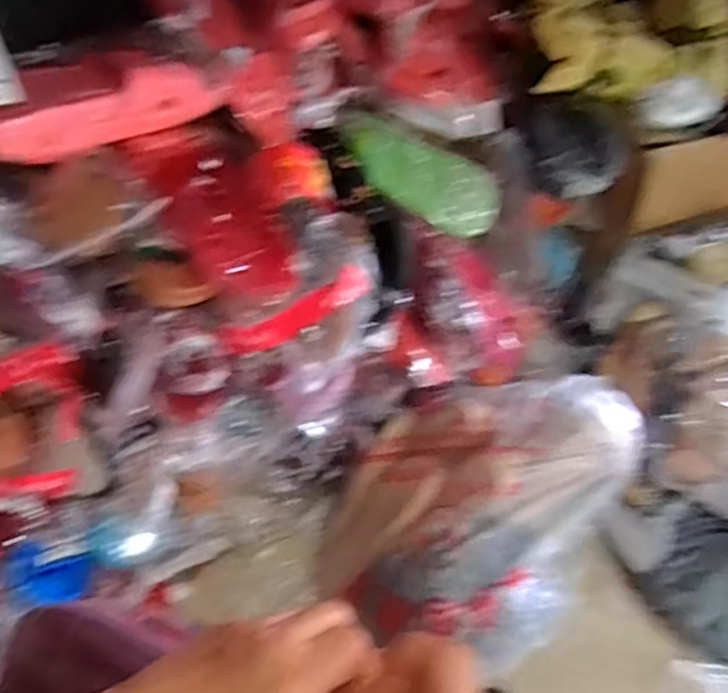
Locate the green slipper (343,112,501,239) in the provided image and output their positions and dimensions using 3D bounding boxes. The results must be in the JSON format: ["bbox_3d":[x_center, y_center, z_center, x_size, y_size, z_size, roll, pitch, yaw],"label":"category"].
[{"bbox_3d":[0.080,-0.257,0.938,0.253,0.096,0.050,33,10,2],"label":"green slipper"}]

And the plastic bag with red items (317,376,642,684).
[{"bbox_3d":[0.158,0.210,0.845,0.406,0.199,0.313,-36,62,-27],"label":"plastic bag with red items"}]

